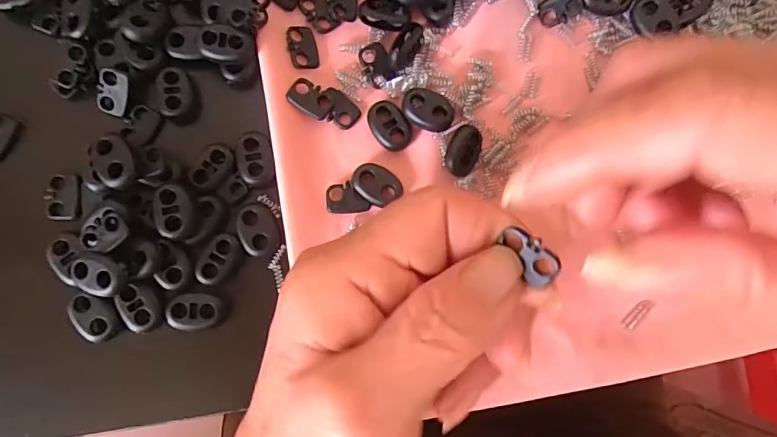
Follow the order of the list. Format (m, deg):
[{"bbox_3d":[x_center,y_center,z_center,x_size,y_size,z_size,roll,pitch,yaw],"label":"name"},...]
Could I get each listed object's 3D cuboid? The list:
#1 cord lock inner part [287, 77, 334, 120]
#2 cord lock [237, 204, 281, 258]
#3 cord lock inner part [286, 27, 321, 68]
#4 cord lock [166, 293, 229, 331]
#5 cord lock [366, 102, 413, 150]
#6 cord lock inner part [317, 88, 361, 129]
[{"bbox_3d":[-0.032,-0.049,0.189,0.017,0.004,0.012,30,83,-1],"label":"cord lock inner part"},{"bbox_3d":[-0.051,0.004,0.182,0.015,0.004,0.020,-10,85,-5],"label":"cord lock"},{"bbox_3d":[-0.036,-0.071,0.195,0.012,0.004,0.018,-11,88,-29],"label":"cord lock inner part"},{"bbox_3d":[-0.072,0.035,0.175,0.023,0.004,0.014,-4,85,-5],"label":"cord lock"},{"bbox_3d":[0.000,-0.039,0.192,0.015,0.005,0.021,-36,88,-7],"label":"cord lock"},{"bbox_3d":[-0.021,-0.046,0.193,0.018,0.006,0.012,40,83,0],"label":"cord lock inner part"}]

